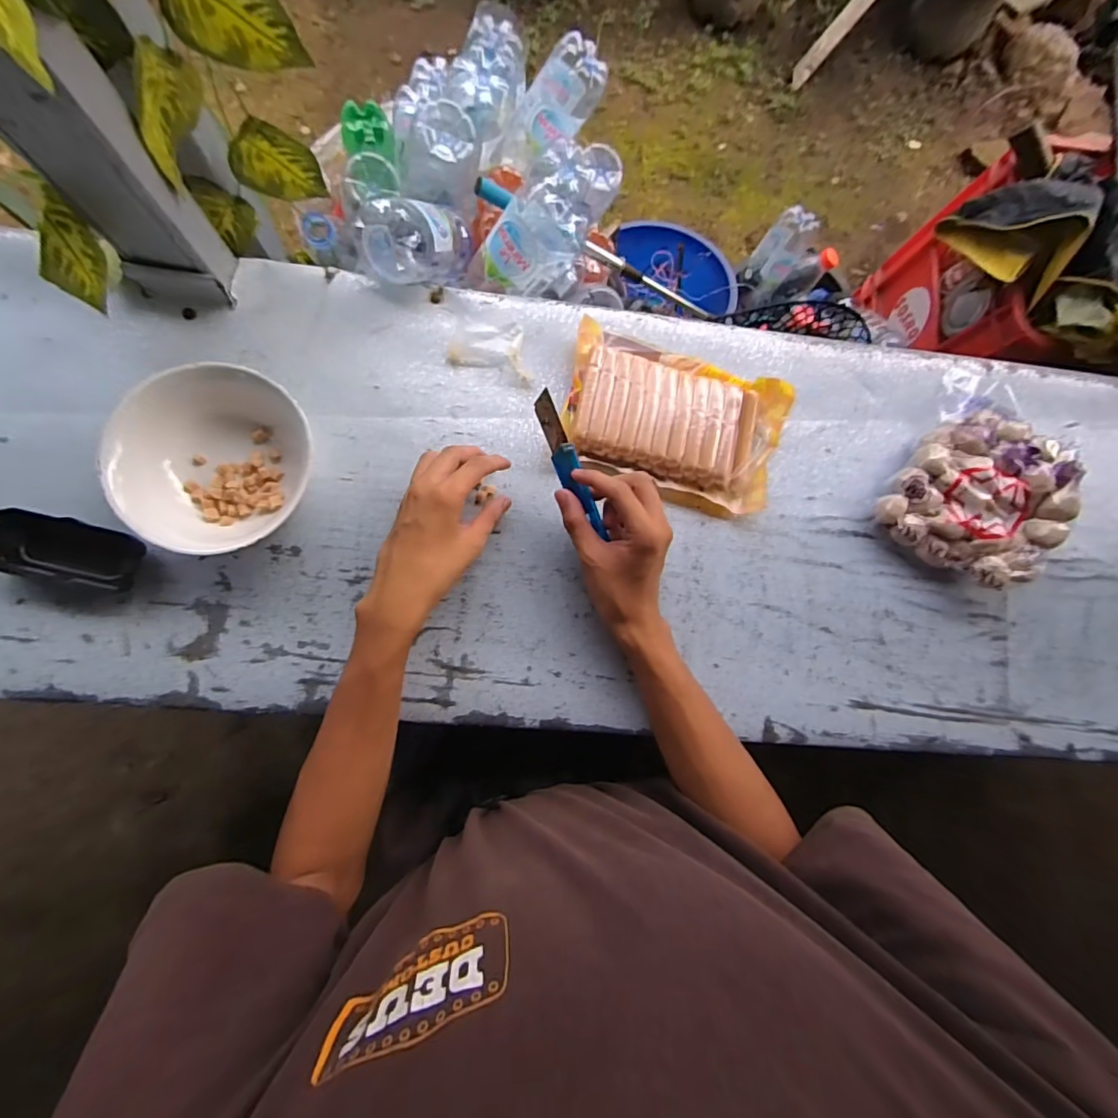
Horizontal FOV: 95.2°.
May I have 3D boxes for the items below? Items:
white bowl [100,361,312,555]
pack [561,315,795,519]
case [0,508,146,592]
[{"bbox_3d":[-0.282,-0.079,0.429,0.150,0.061,0.147,1,82,-6],"label":"white bowl"},{"bbox_3d":[0.109,-0.131,0.487,0.207,0.028,0.138,15,81,-4],"label":"pack"},{"bbox_3d":[-0.405,-0.006,0.421,0.109,0.025,0.051,11,81,-5],"label":"case"}]

